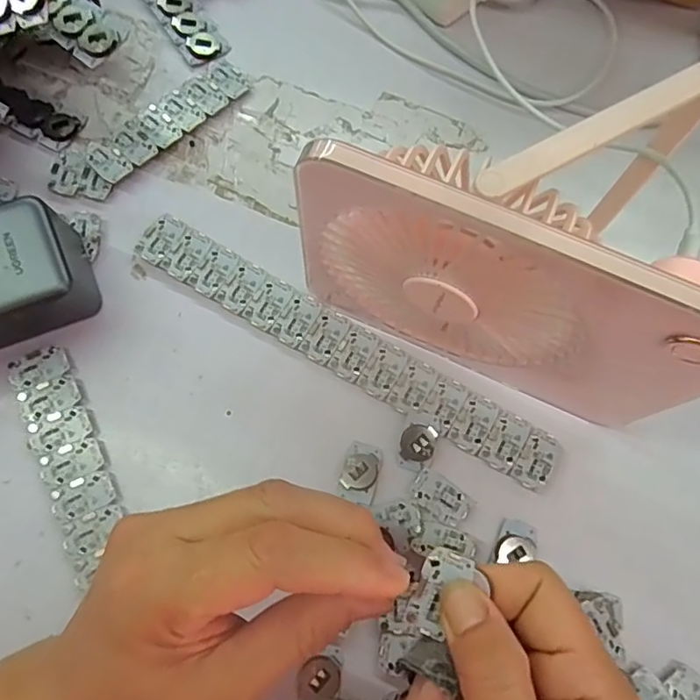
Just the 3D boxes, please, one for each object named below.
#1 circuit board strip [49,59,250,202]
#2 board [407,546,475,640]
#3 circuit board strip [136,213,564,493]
[{"bbox_3d":[-0.118,-0.133,0.346,0.129,0.010,0.032,-42,79,-12],"label":"circuit board strip"},{"bbox_3d":[0.031,0.086,0.206,0.016,0.004,0.030,25,85,5],"label":"board"},{"bbox_3d":[-0.004,-0.003,0.311,0.248,0.006,0.030,31,75,7],"label":"circuit board strip"}]

